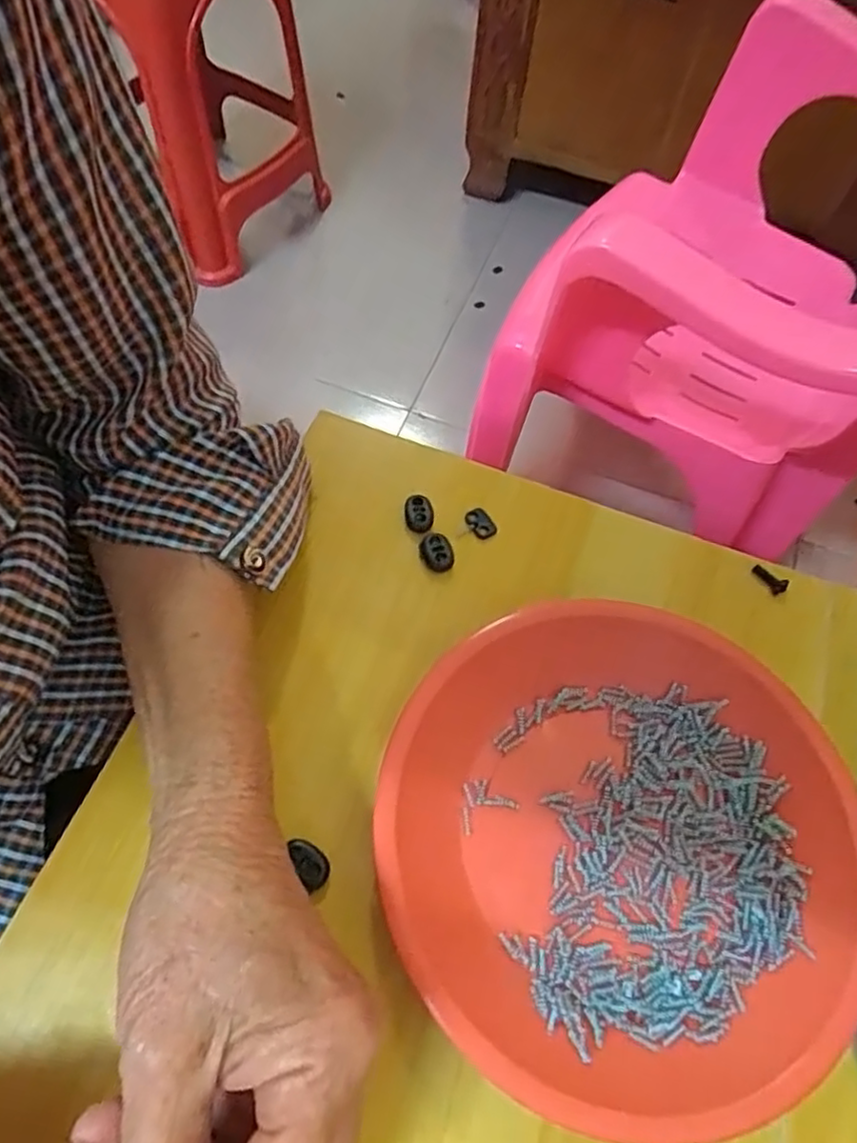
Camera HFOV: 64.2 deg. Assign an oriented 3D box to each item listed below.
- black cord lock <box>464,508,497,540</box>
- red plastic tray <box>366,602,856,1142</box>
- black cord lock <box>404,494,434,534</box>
[{"bbox_3d":[0.028,-0.025,0.360,0.011,0.005,0.017,-37,69,-19],"label":"black cord lock"},{"bbox_3d":[0.079,0.106,0.280,0.195,0.024,0.184,-2,62,-4],"label":"red plastic tray"},{"bbox_3d":[-0.005,-0.030,0.358,0.014,0.006,0.019,-9,63,-7],"label":"black cord lock"}]

